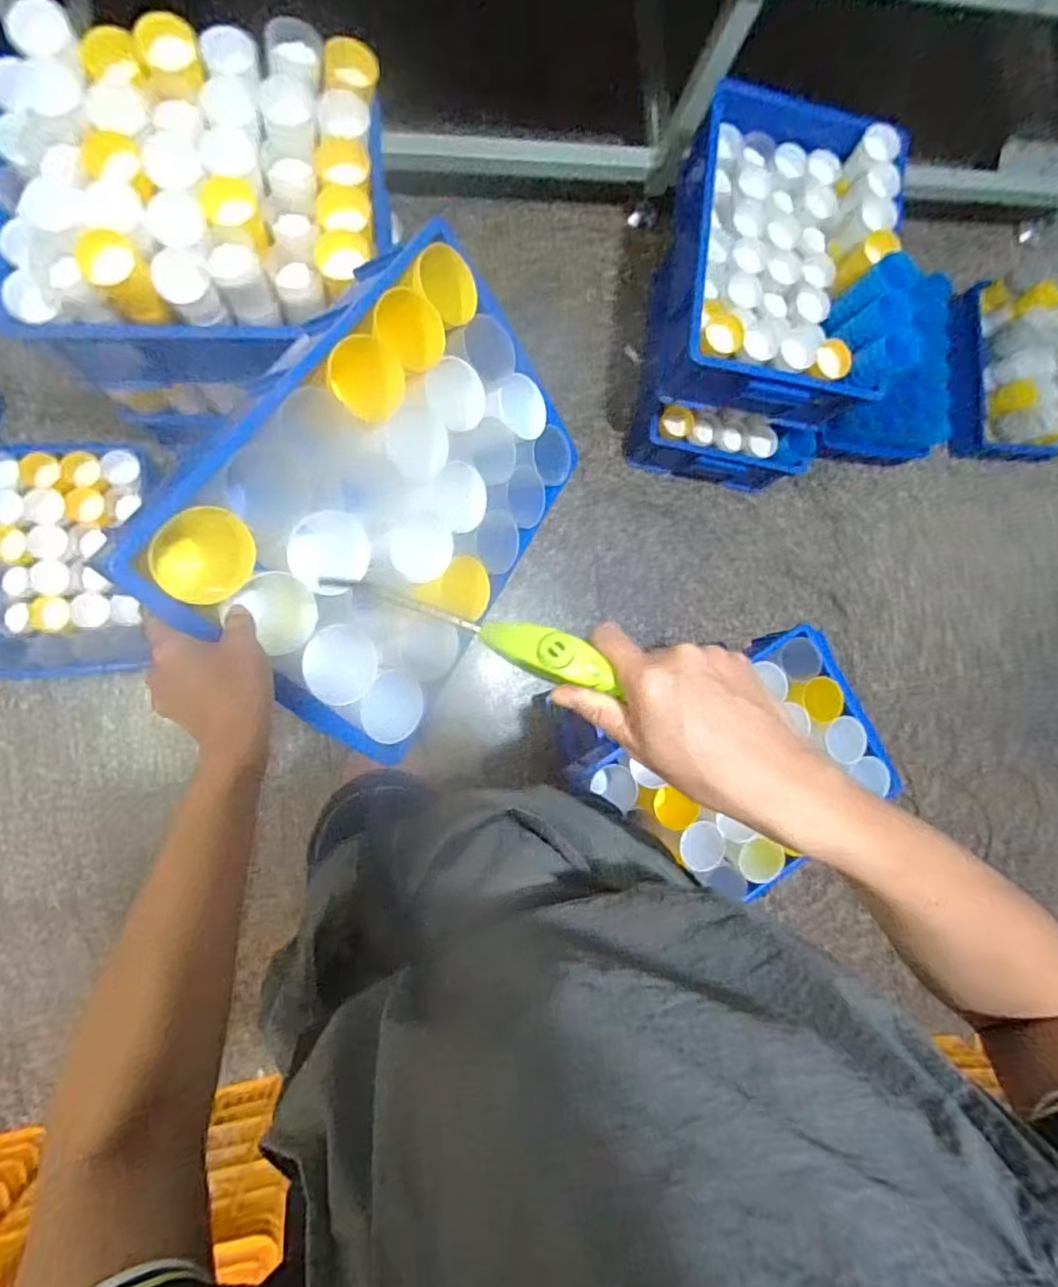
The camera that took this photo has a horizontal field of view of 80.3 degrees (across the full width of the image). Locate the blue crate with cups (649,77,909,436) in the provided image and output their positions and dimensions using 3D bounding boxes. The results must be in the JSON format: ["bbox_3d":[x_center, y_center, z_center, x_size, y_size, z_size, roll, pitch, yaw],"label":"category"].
[{"bbox_3d":[0.407,-0.625,1.052,0.318,0.204,0.442,7,86,-10],"label":"blue crate with cups"}]

